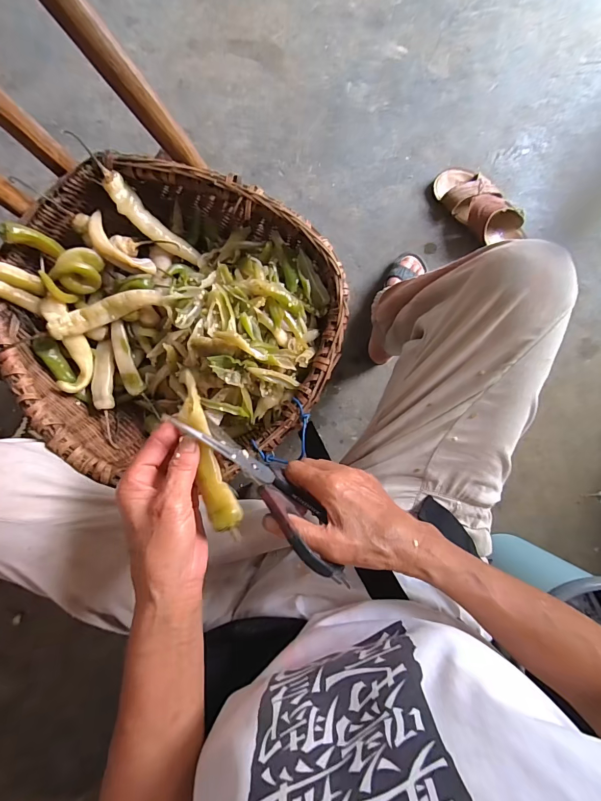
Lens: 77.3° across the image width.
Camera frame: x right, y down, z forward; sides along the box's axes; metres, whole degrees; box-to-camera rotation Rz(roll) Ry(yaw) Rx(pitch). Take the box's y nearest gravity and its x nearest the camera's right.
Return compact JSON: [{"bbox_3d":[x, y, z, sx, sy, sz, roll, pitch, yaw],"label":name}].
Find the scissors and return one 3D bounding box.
[{"bbox_3d":[-0.028,0.072,0.336,0.025,0.095,0.187,-44,93,0],"label":"scissors"}]

